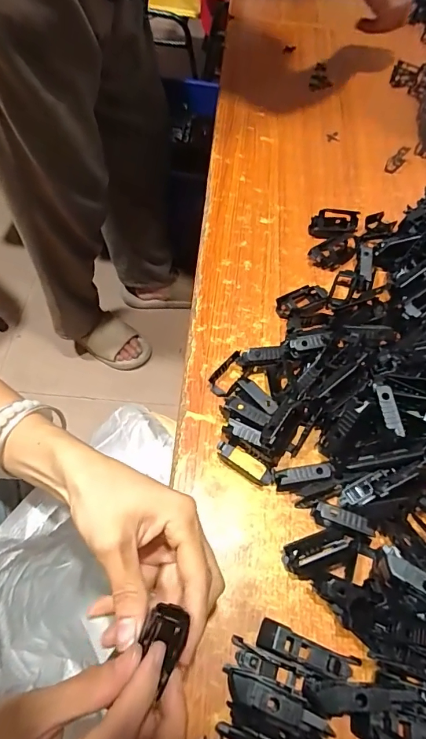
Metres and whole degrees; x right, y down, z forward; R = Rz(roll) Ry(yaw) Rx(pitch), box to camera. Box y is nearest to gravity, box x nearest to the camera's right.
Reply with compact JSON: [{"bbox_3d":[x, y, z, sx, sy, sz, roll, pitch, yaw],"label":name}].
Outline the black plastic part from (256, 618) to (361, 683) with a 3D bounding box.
[{"bbox_3d":[0.064,0.190,0.284,0.068,0.015,0.018,19,62,8],"label":"black plastic part"}]

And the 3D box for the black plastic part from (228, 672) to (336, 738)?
[{"bbox_3d":[0.040,0.213,0.268,0.064,0.017,0.018,18,62,7],"label":"black plastic part"}]

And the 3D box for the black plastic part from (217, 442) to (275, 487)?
[{"bbox_3d":[0.027,0.078,0.352,0.054,0.005,0.019,32,64,14],"label":"black plastic part"}]

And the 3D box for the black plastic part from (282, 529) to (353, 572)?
[{"bbox_3d":[0.079,0.134,0.320,0.056,0.010,0.018,-17,63,-11],"label":"black plastic part"}]

